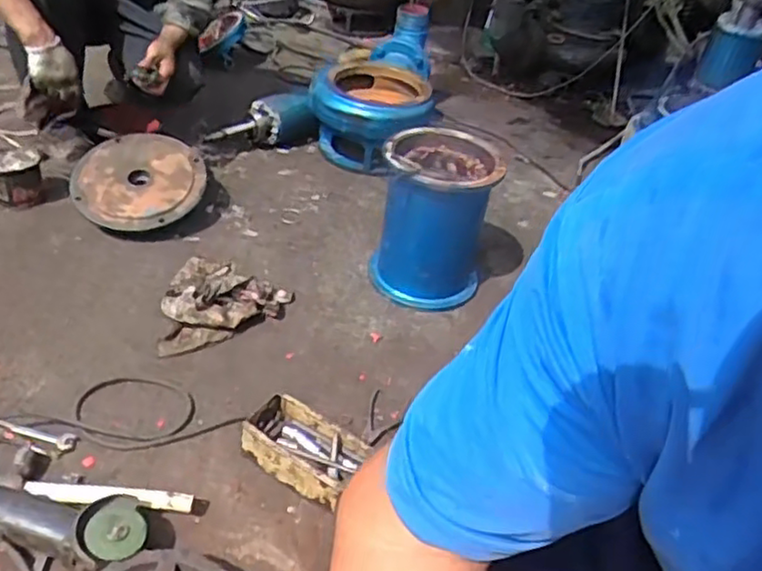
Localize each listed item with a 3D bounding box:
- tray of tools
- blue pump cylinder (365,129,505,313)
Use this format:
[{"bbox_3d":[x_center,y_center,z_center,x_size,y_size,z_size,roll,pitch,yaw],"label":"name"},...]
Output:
[{"bbox_3d":[-0.125,0.271,1.130,0.200,0.074,0.135,25,40,21],"label":"tray of tools"},{"bbox_3d":[0.123,-0.154,1.506,0.223,0.331,0.234,19,35,9],"label":"blue pump cylinder"}]

